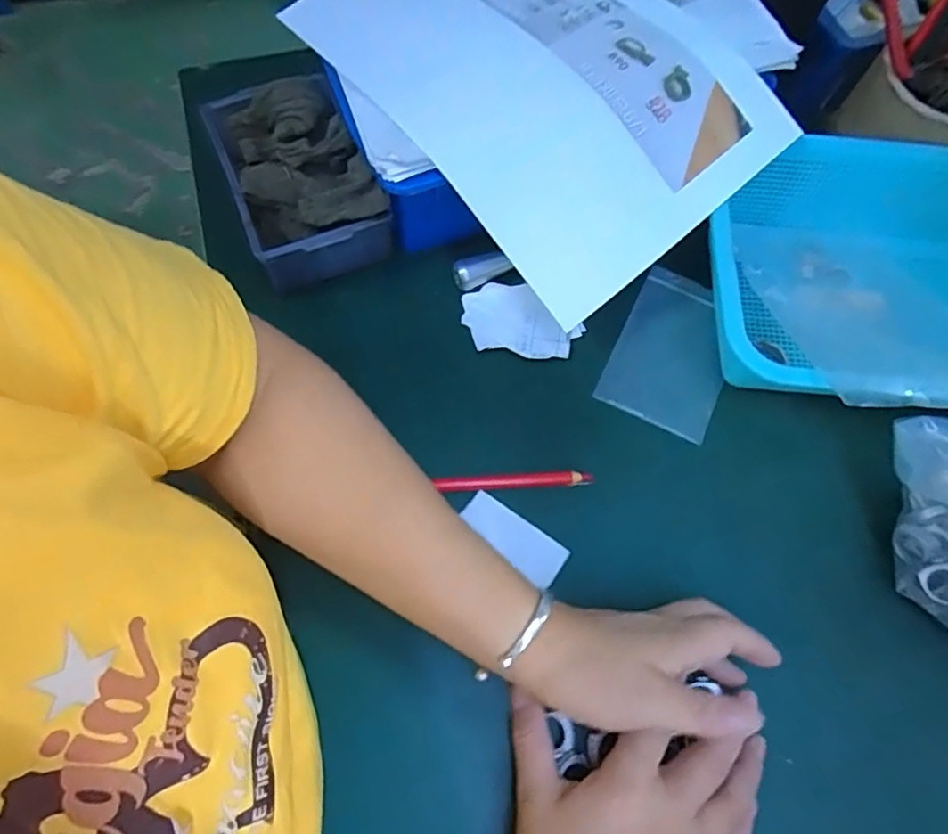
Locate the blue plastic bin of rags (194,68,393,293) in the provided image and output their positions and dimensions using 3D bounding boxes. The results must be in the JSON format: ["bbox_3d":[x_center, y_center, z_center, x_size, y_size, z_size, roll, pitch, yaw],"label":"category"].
[{"bbox_3d":[-0.125,-0.168,0.414,0.090,0.065,0.146,-22,71,-11],"label":"blue plastic bin of rags"}]

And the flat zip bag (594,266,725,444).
[{"bbox_3d":[0.146,-0.048,0.423,0.077,0.005,0.118,26,70,4],"label":"flat zip bag"}]

